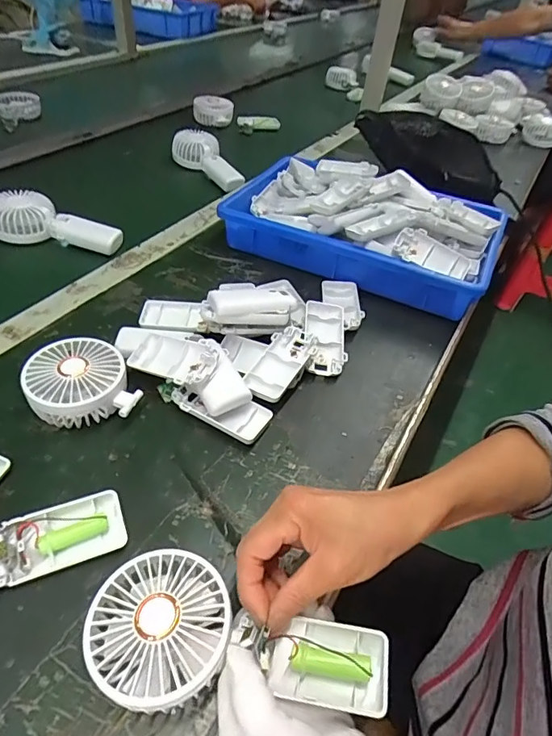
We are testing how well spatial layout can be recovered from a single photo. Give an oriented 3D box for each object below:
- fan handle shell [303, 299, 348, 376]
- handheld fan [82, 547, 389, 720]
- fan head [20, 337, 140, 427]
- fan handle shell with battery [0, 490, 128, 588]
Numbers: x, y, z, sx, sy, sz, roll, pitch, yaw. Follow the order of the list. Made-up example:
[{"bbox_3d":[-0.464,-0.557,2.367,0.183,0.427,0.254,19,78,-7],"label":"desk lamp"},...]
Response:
[{"bbox_3d":[0.056,-0.035,0.525,0.049,0.033,0.090,8,45,1],"label":"fan handle shell"},{"bbox_3d":[-0.024,0.168,0.286,0.178,0.033,0.083,14,44,2],"label":"handheld fan"},{"bbox_3d":[-0.182,0.018,0.433,0.086,0.046,0.091,4,45,-4],"label":"fan head"},{"bbox_3d":[-0.161,0.125,0.344,0.093,0.023,0.041,-14,49,-20],"label":"fan handle shell with battery"}]

